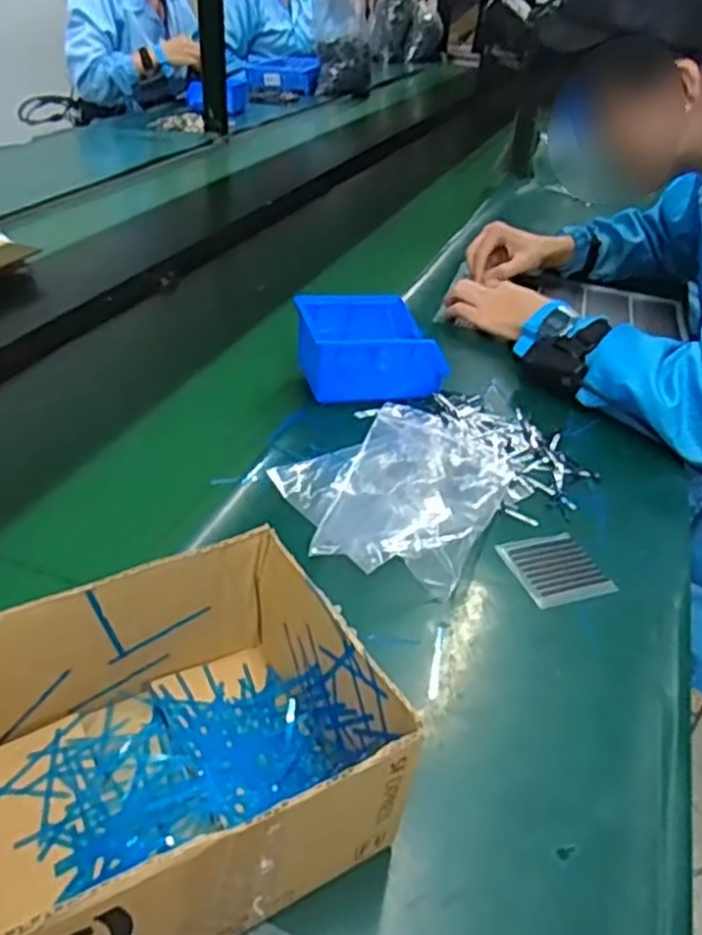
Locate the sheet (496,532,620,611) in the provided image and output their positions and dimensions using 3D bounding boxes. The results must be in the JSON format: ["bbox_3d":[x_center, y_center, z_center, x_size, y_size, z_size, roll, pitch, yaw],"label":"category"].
[{"bbox_3d":[0.158,0.076,0.579,0.066,0.004,0.071,-9,39,-22],"label":"sheet"}]

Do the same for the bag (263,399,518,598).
[{"bbox_3d":[0.038,0.007,0.623,0.167,0.030,0.217,20,38,17],"label":"bag"}]

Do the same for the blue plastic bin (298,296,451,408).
[{"bbox_3d":[0.012,-0.128,0.769,0.140,0.060,0.117,-5,36,-13],"label":"blue plastic bin"}]

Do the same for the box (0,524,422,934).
[{"bbox_3d":[-0.094,0.137,0.353,0.196,0.105,0.149,-17,42,-29],"label":"box"}]

